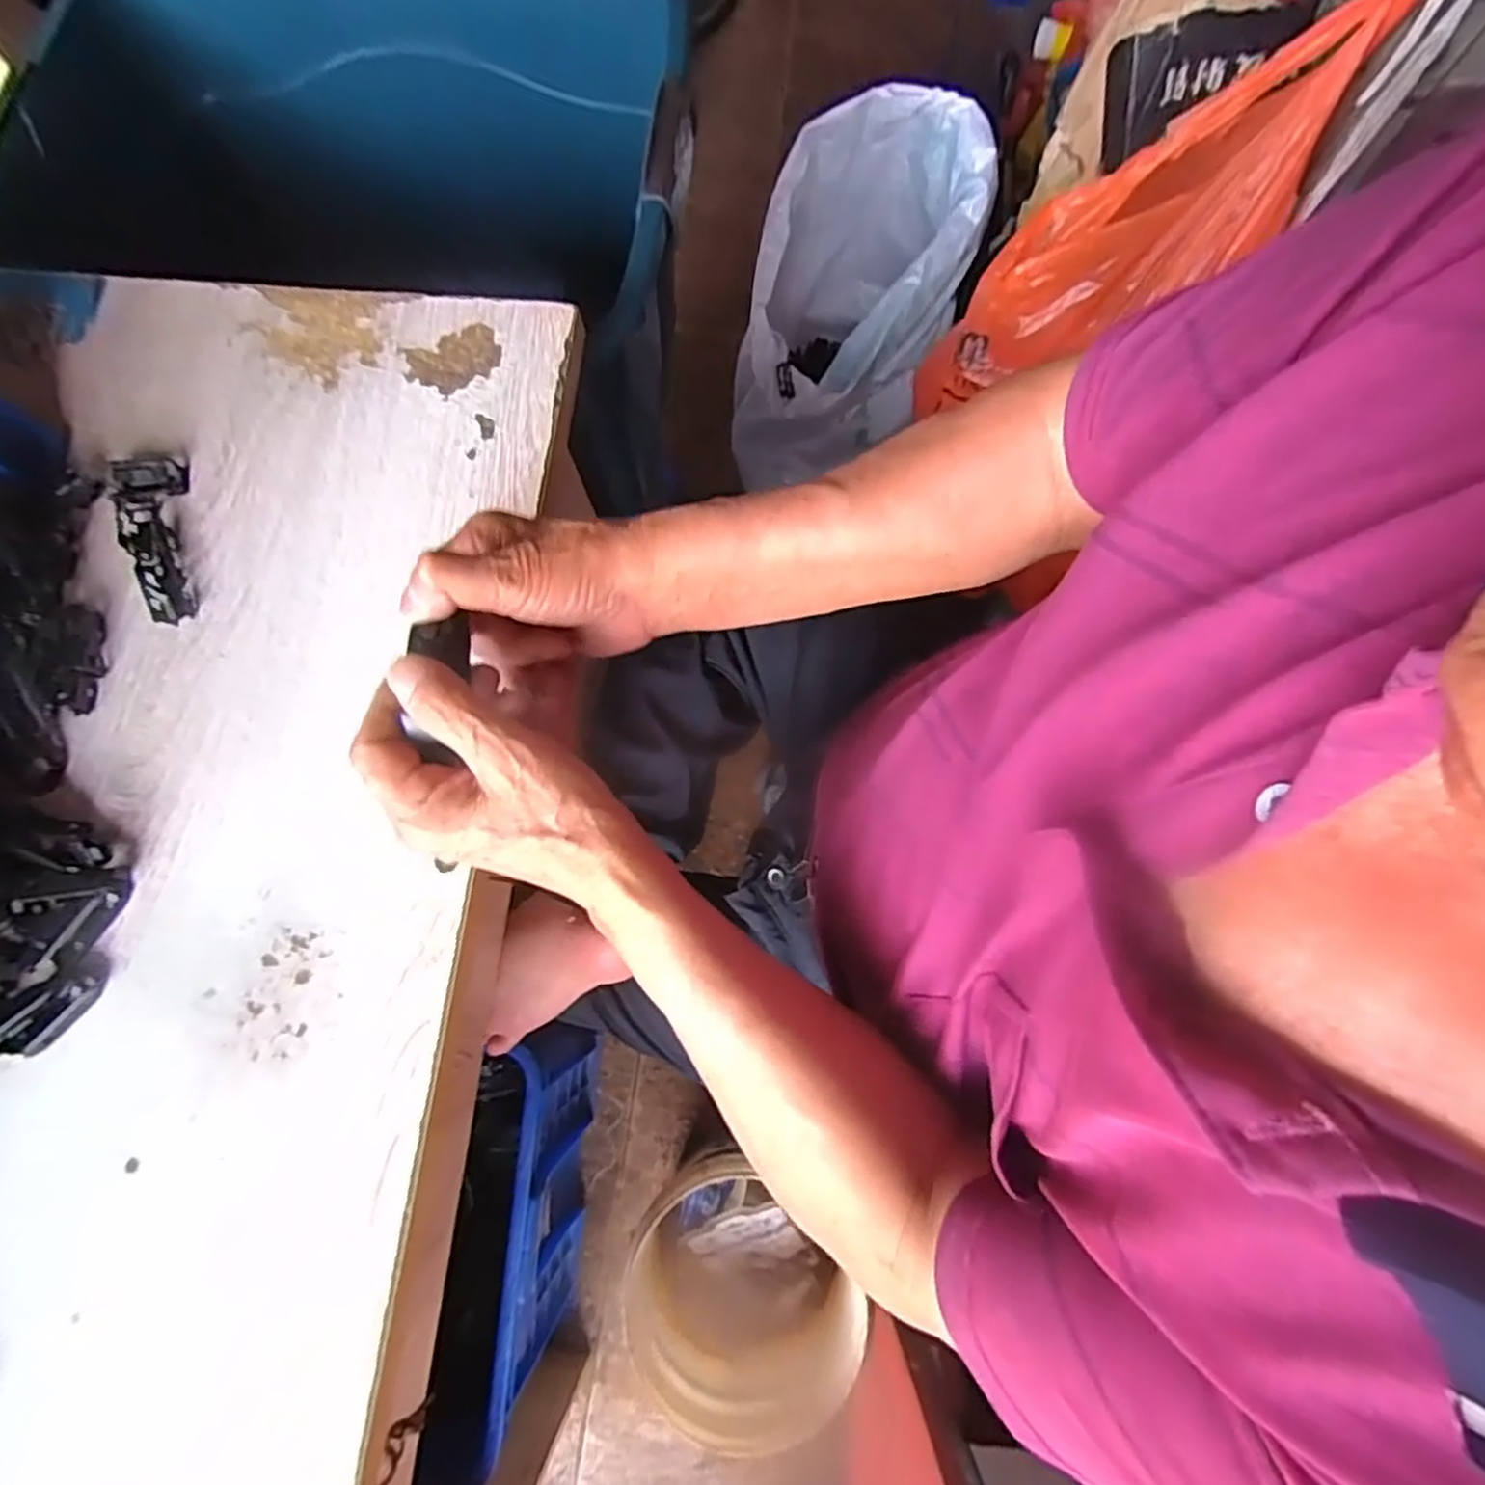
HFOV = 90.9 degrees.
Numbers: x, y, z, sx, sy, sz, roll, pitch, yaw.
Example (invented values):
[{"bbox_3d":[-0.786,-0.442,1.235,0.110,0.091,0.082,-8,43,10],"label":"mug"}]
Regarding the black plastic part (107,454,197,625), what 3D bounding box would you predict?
[{"bbox_3d":[-0.344,-0.121,0.425,0.040,0.011,0.110,-17,76,-2],"label":"black plastic part"}]

